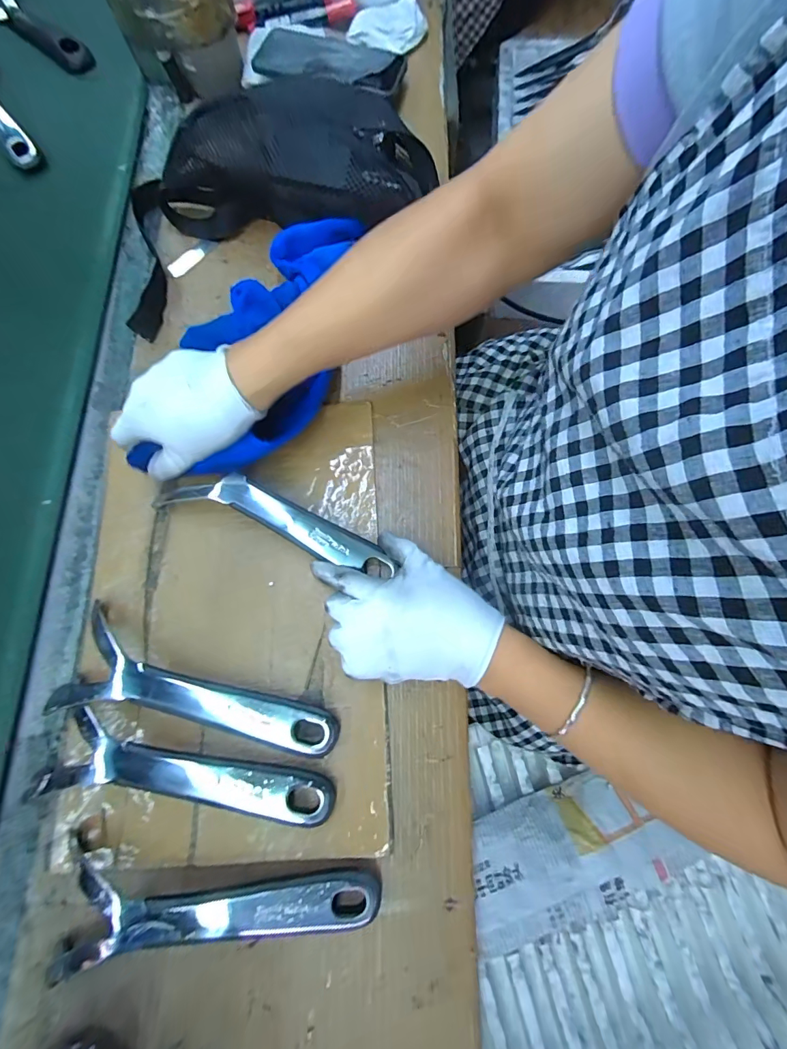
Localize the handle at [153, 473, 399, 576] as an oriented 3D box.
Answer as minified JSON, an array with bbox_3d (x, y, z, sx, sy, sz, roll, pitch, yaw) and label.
[{"bbox_3d":[-0.097,-0.005,0.346,0.202,0.019,0.039,21,77,4],"label":"handle"}]

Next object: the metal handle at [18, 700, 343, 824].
[{"bbox_3d":[-0.154,0.177,0.300,0.219,0.034,0.056,7,76,4],"label":"metal handle"}]

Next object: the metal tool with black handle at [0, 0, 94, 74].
[{"bbox_3d":[-0.482,-0.634,0.518,0.090,0.037,0.240,-40,78,-8],"label":"metal tool with black handle"}]

